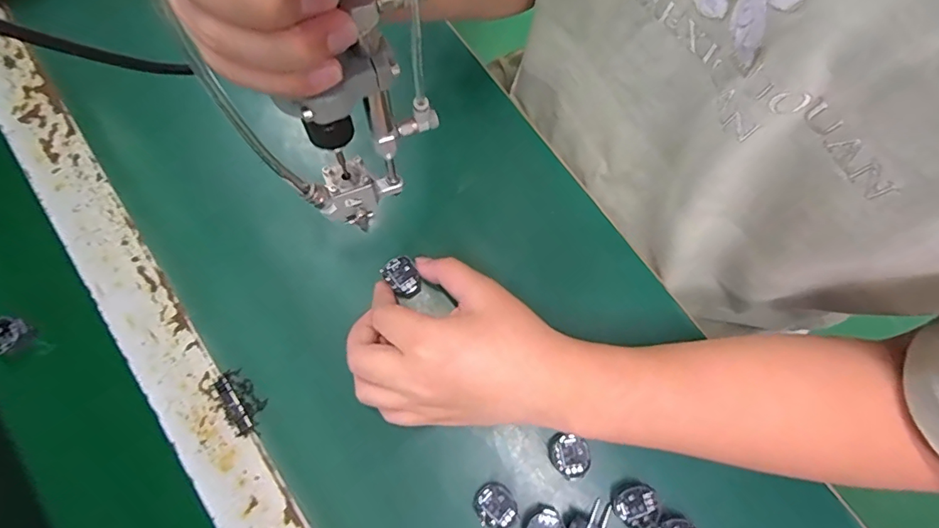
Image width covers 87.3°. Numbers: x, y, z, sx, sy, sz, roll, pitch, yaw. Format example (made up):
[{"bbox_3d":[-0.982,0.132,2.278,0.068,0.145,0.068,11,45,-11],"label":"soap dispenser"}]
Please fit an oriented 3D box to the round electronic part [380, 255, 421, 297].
[{"bbox_3d":[-0.049,0.009,0.362,0.023,0.011,0.030,-34,77,-8],"label":"round electronic part"}]

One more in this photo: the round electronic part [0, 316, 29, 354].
[{"bbox_3d":[-0.335,0.051,0.353,0.024,0.008,0.026,0,76,0],"label":"round electronic part"}]

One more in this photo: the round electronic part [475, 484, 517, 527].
[{"bbox_3d":[0.018,0.160,0.322,0.025,0.011,0.027,0,76,0],"label":"round electronic part"}]

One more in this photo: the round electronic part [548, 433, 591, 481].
[{"bbox_3d":[0.066,0.129,0.330,0.026,0.012,0.027,0,76,0],"label":"round electronic part"}]

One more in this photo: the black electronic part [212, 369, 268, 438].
[{"bbox_3d":[-0.159,0.094,0.340,0.025,0.004,0.044,-38,79,-9],"label":"black electronic part"}]

